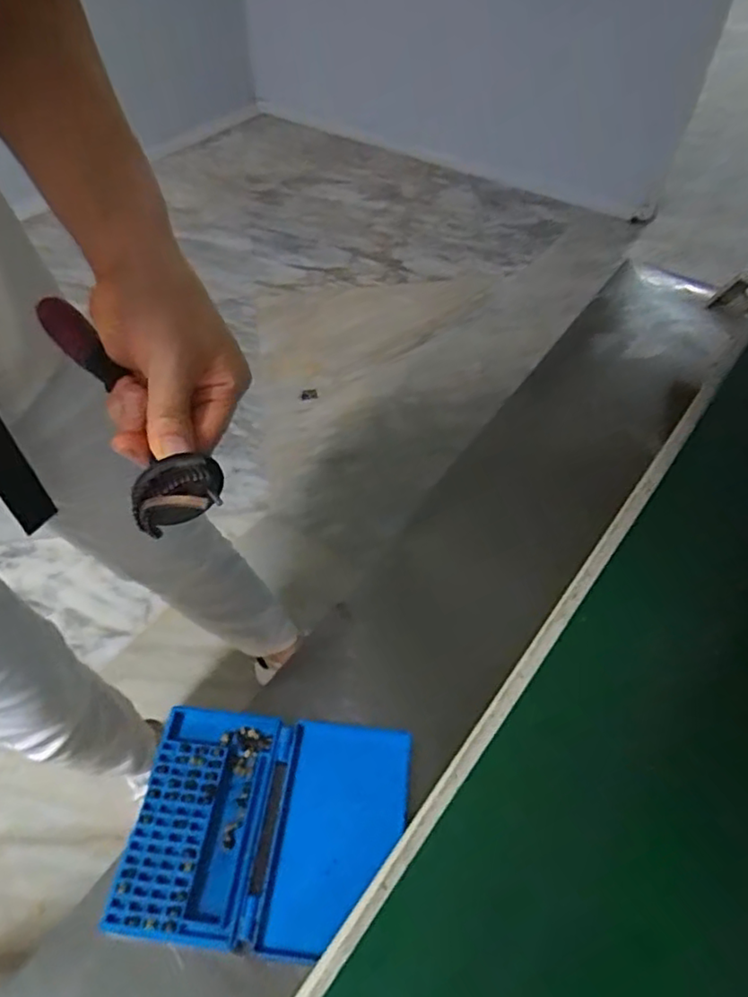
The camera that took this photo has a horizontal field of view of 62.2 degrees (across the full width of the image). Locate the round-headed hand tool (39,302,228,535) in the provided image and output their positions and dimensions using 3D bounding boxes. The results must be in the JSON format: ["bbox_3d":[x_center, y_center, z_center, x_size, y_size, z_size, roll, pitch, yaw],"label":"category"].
[{"bbox_3d":[-0.133,-0.050,0.323,0.041,0.021,0.187,-28,56,-23],"label":"round-headed hand tool"}]

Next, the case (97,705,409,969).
[{"bbox_3d":[-0.051,0.158,0.301,0.126,0.016,0.100,6,50,5],"label":"case"}]

